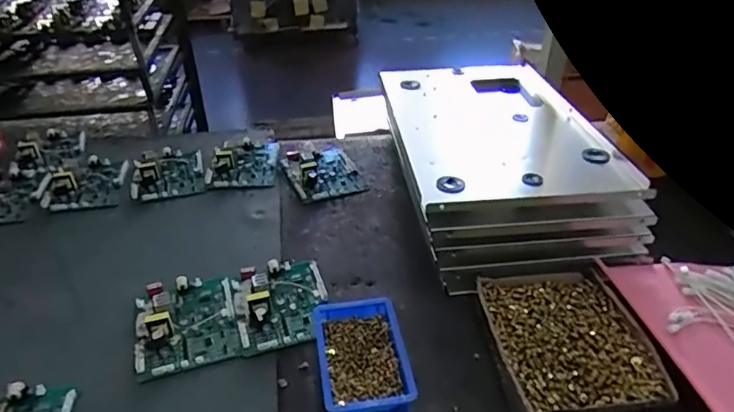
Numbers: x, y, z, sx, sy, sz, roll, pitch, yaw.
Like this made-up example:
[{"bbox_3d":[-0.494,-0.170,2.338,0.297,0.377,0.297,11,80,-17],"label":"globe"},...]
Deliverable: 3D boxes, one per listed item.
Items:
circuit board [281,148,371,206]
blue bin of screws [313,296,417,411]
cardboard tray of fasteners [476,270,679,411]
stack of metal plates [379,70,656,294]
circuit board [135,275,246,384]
[{"bbox_3d":[-0.083,-0.070,0.986,0.131,0.030,0.150,-13,37,-16],"label":"circuit board"},{"bbox_3d":[-0.006,0.183,0.619,0.099,0.056,0.146,-6,36,-7],"label":"blue bin of screws"},{"bbox_3d":[0.237,0.166,0.635,0.182,0.044,0.207,-3,36,-3],"label":"cardboard tray of fasteners"},{"bbox_3d":[0.210,-0.112,0.916,0.330,0.111,0.522,-4,36,-4],"label":"stack of metal plates"},{"bbox_3d":[-0.235,0.142,0.685,0.123,0.032,0.137,-13,37,-15],"label":"circuit board"}]

